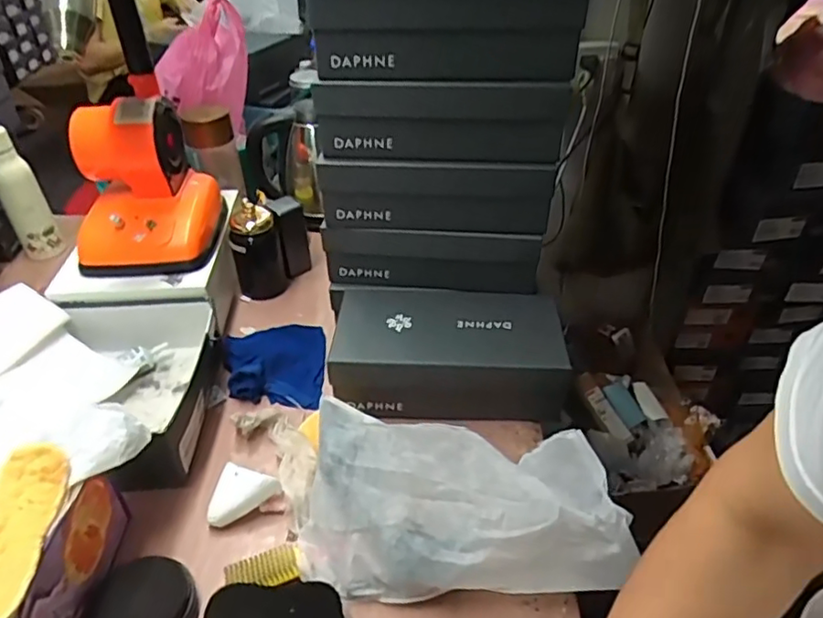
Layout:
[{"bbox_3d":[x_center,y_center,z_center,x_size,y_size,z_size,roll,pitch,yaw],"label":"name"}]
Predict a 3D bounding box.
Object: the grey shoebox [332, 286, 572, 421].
[{"bbox_3d":[0.050,0.055,0.840,0.286,0.104,0.162,3,39,3],"label":"grey shoebox"}]

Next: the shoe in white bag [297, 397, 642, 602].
[{"bbox_3d":[0.046,0.193,0.650,0.331,0.114,0.192,6,39,7],"label":"shoe in white bag"}]

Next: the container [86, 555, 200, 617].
[{"bbox_3d":[-0.263,0.296,0.610,0.095,0.025,0.090,0,38,0],"label":"container"}]

